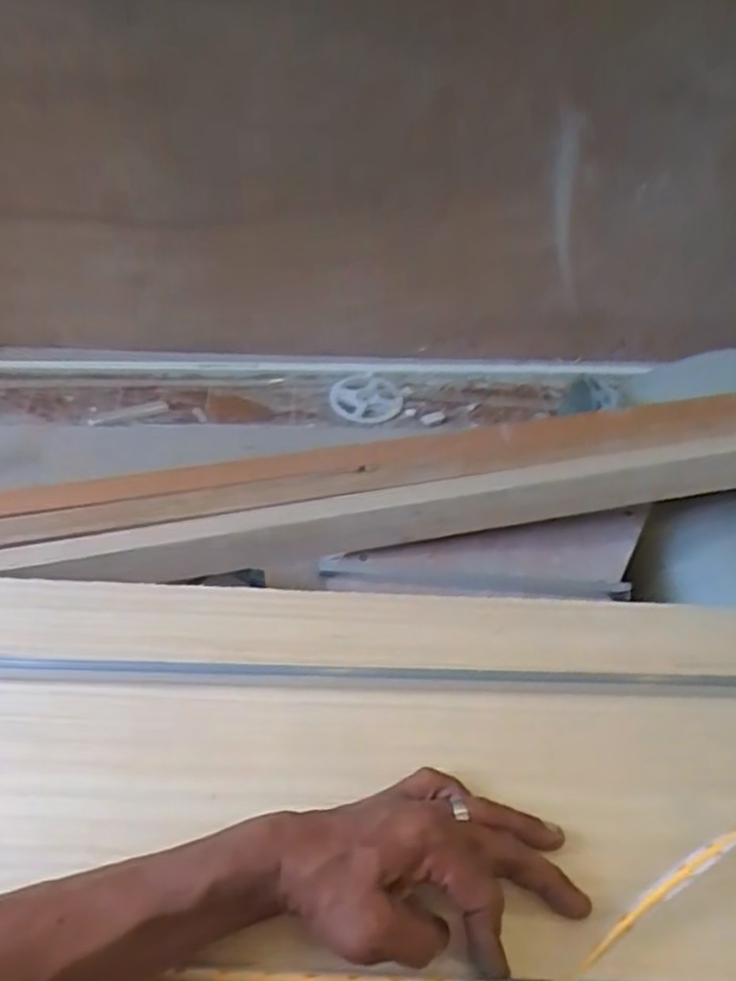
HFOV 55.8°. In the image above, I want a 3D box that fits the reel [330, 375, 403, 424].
[{"bbox_3d":[-0.002,-0.167,1.229,0.125,0.021,0.107,4,43,0],"label":"reel"}]

